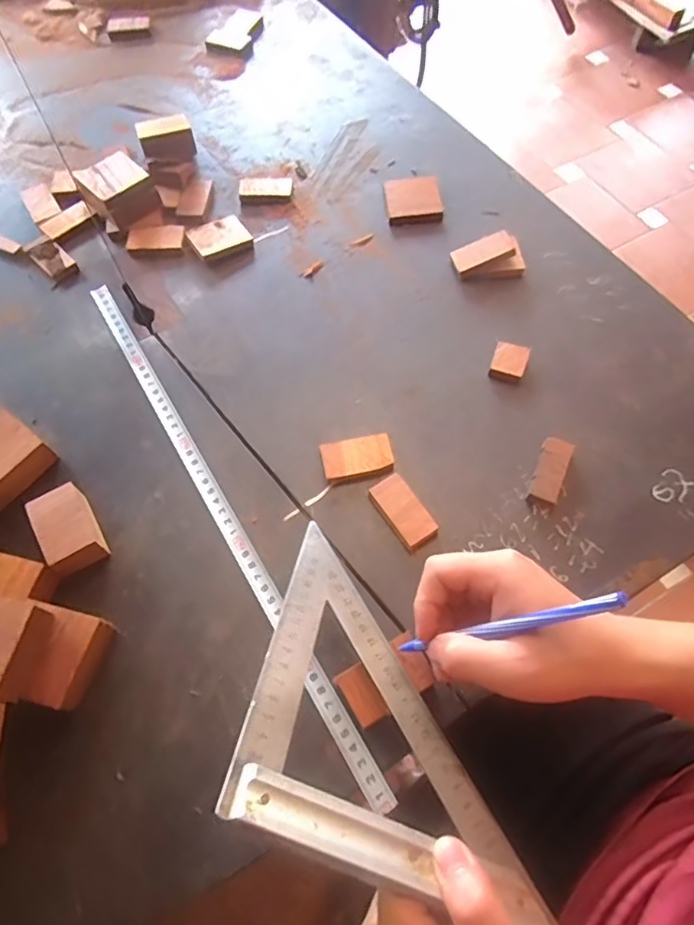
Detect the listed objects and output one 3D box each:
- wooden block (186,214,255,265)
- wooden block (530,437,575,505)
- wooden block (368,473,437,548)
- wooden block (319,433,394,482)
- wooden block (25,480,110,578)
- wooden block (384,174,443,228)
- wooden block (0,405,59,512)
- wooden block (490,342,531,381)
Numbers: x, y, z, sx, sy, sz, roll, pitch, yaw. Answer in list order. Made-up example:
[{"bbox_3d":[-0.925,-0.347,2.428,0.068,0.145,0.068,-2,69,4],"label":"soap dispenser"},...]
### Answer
[{"bbox_3d":[-0.125,-0.221,0.557,0.056,0.013,0.042,-28,65,-14],"label":"wooden block"},{"bbox_3d":[0.156,0.005,0.431,0.023,0.012,0.057,24,64,13],"label":"wooden block"},{"bbox_3d":[0.042,0.036,0.421,0.027,0.011,0.054,-32,66,-15],"label":"wooden block"},{"bbox_3d":[0.008,-0.003,0.443,0.053,0.011,0.032,-10,62,-5],"label":"wooden block"},{"bbox_3d":[-0.201,0.051,0.410,0.036,0.027,0.063,-26,64,-13],"label":"wooden block"},{"bbox_3d":[0.068,-0.266,0.575,0.055,0.017,0.050,-6,62,-2],"label":"wooden block"},{"bbox_3d":[-0.269,-0.003,0.439,0.062,0.029,0.060,33,67,17],"label":"wooden block"},{"bbox_3d":[0.138,-0.085,0.481,0.028,0.013,0.033,20,64,11],"label":"wooden block"}]

